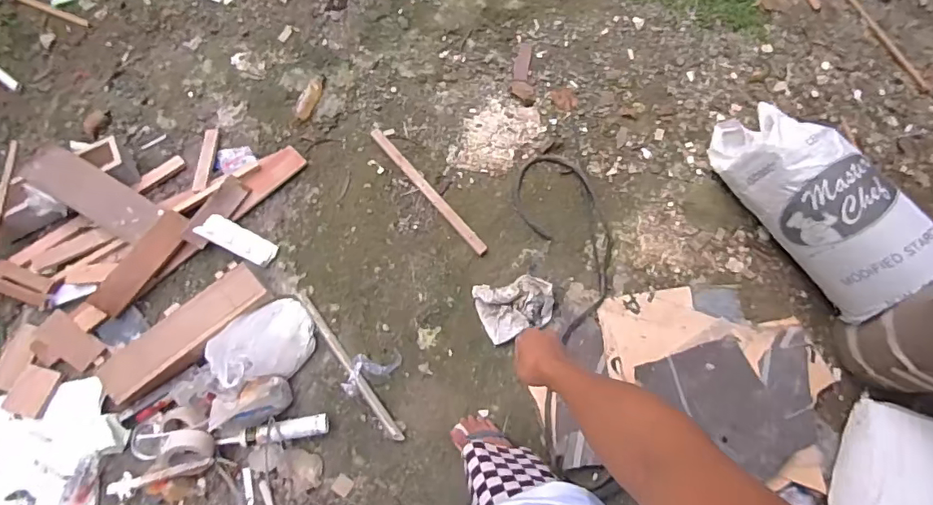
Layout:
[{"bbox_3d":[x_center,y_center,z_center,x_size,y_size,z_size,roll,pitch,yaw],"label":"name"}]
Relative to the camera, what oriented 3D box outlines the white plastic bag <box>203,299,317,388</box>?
[{"bbox_3d":[-0.542,0.229,1.296,0.225,0.245,0.207,-31,77,-5],"label":"white plastic bag"}]

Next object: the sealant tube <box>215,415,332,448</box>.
[{"bbox_3d":[-0.506,0.475,1.317,0.273,0.053,0.053,-10,76,0],"label":"sealant tube"}]

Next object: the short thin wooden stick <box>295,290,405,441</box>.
[{"bbox_3d":[-0.337,0.308,1.404,0.027,0.017,0.515,-36,76,-13],"label":"short thin wooden stick"}]

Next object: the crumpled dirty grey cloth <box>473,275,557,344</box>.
[{"bbox_3d":[0.149,0.155,1.508,0.219,0.053,0.179,-19,73,-8],"label":"crumpled dirty grey cloth"}]

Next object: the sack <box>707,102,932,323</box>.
[{"bbox_3d":[1.008,-0.154,1.489,0.254,0.290,0.711,-28,77,-4],"label":"sack"}]

